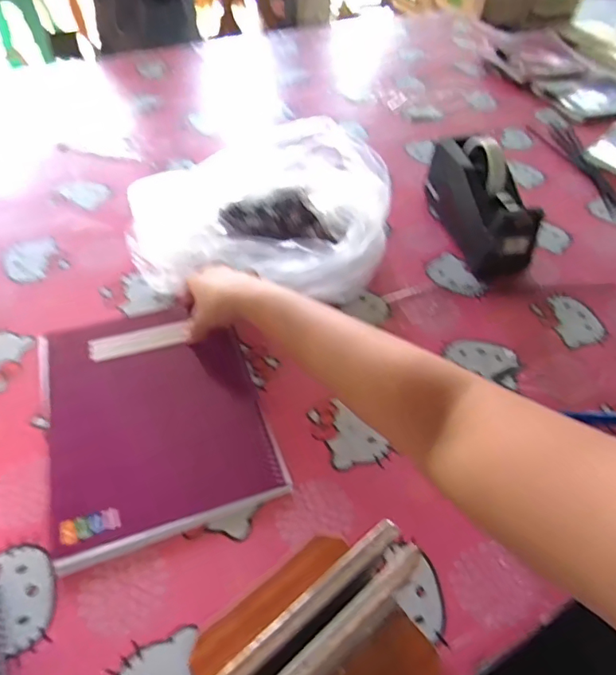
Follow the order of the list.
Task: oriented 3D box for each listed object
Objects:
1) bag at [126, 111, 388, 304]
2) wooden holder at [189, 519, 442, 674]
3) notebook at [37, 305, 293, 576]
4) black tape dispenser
[{"bbox_3d":[-0.070,-0.180,0.648,0.333,0.094,0.266,3,49,-2],"label":"bag"},{"bbox_3d":[0.010,0.205,0.317,0.143,0.117,0.136,-29,57,-26],"label":"wooden holder"},{"bbox_3d":[-0.154,0.068,0.487,0.198,0.019,0.256,-15,55,-15],"label":"notebook"},{"bbox_3d":[0.235,-0.189,0.666,0.077,0.117,0.205,-11,51,-13],"label":"black tape dispenser"}]

